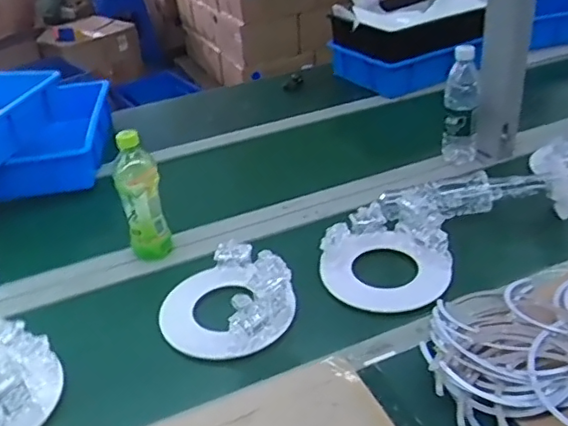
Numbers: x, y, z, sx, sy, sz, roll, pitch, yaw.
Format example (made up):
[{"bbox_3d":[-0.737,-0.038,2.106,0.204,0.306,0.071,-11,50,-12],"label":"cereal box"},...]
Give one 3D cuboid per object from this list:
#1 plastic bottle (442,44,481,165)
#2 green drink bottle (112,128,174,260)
[{"bbox_3d":[0.331,-0.199,1.130,0.065,0.233,0.069,13,36,24],"label":"plastic bottle"},{"bbox_3d":[-0.222,-0.020,0.939,0.066,0.206,0.072,-13,34,-14],"label":"green drink bottle"}]

